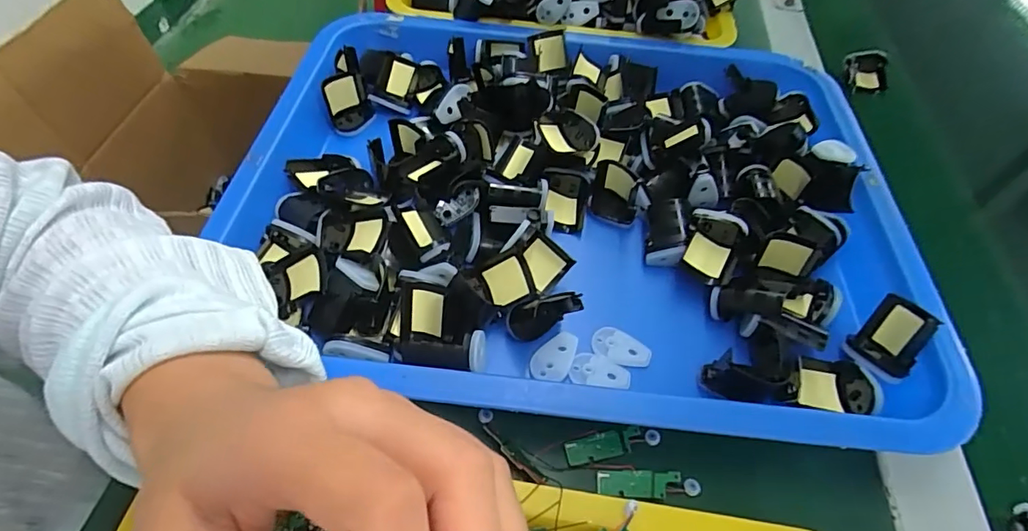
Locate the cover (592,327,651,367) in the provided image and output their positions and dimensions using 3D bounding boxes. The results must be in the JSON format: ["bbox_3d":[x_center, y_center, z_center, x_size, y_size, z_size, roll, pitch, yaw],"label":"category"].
[{"bbox_3d":[0.065,0.050,0.301,0.035,0.005,0.020,18,56,9],"label":"cover"}]

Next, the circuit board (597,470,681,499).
[{"bbox_3d":[0.065,0.115,0.262,0.042,0.004,0.013,0,84,1],"label":"circuit board"}]

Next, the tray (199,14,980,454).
[{"bbox_3d":[0.041,-0.053,0.356,0.450,0.050,0.334,8,55,2],"label":"tray"}]

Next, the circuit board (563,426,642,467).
[{"bbox_3d":[0.049,0.098,0.271,0.042,0.005,0.013,-9,56,-9],"label":"circuit board"}]

